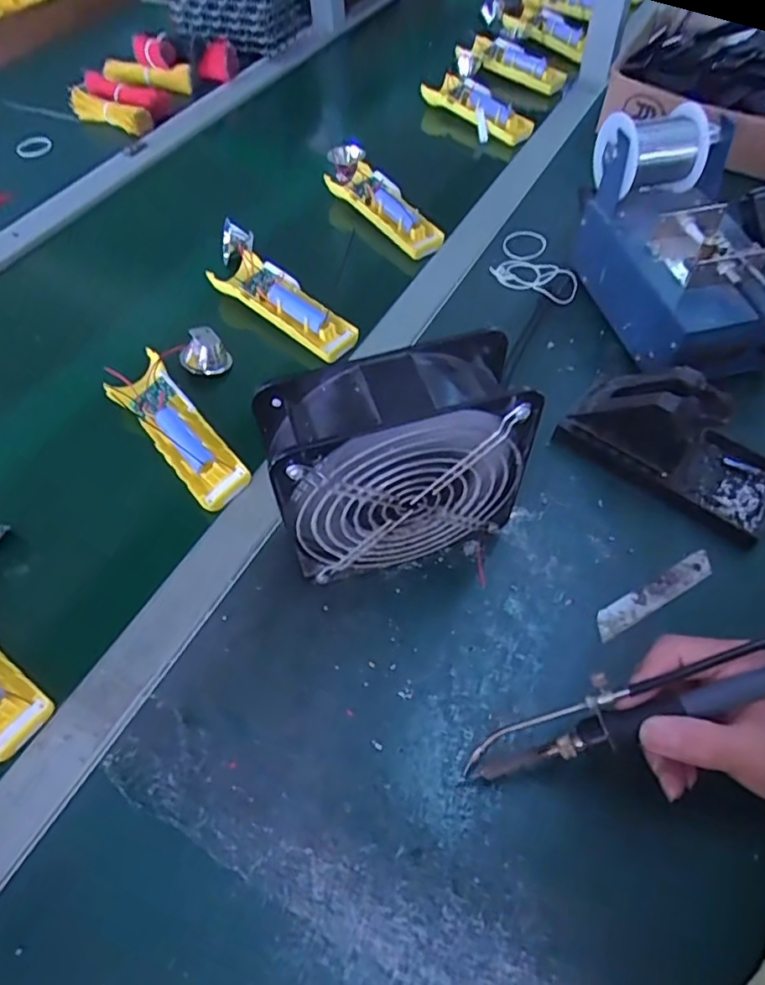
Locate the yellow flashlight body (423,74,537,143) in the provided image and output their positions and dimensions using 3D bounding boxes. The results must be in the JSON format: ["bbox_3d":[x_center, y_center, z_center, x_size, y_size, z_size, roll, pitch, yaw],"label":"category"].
[{"bbox_3d":[0.117,-0.488,0.747,0.070,0.029,0.156,-29,60,-17],"label":"yellow flashlight body"}]

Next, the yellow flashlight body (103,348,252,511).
[{"bbox_3d":[-0.162,-0.049,0.466,0.048,0.031,0.151,-33,62,-19],"label":"yellow flashlight body"}]

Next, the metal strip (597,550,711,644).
[{"bbox_3d":[0.184,0.067,0.400,0.100,0.004,0.017,-26,60,-16],"label":"metal strip"}]

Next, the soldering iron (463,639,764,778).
[{"bbox_3d":[0.139,0.105,0.302,0.207,0.021,0.028,-21,56,10],"label":"soldering iron"}]

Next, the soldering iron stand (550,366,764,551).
[{"bbox_3d":[0.216,-0.040,0.429,0.155,0.073,0.075,31,62,20],"label":"soldering iron stand"}]

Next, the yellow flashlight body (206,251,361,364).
[{"bbox_3d":[-0.091,-0.176,0.548,0.154,0.025,0.046,36,64,22],"label":"yellow flashlight body"}]

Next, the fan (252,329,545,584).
[{"bbox_3d":[0.009,-0.012,0.365,0.144,0.150,0.057,-14,57,-8],"label":"fan"}]

